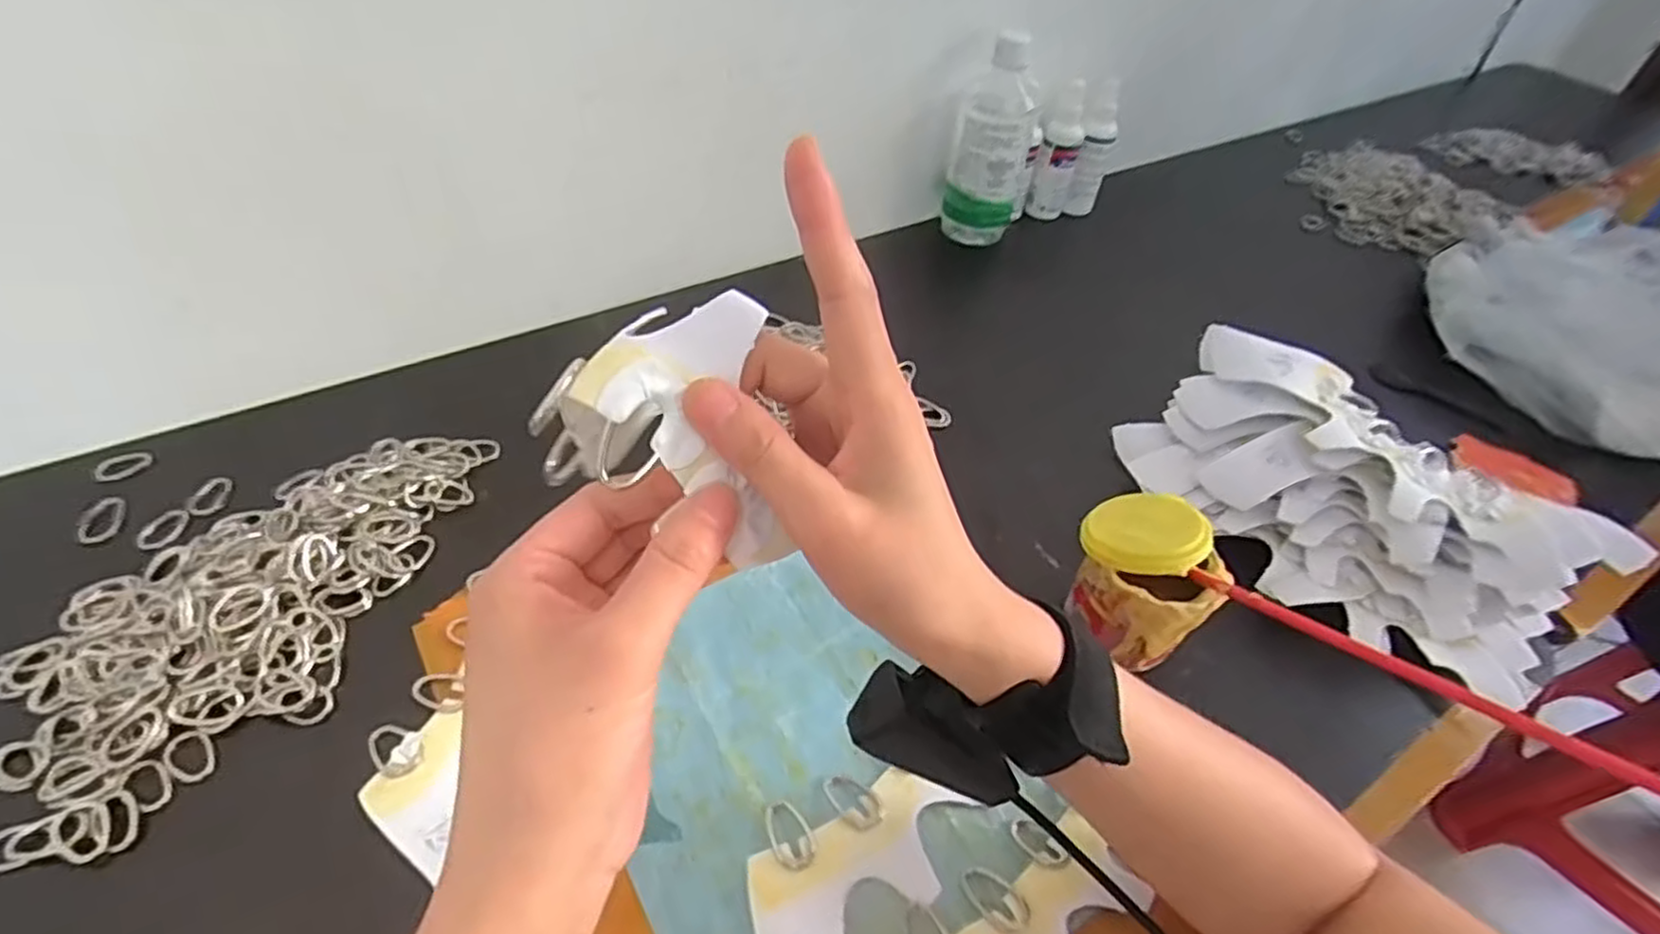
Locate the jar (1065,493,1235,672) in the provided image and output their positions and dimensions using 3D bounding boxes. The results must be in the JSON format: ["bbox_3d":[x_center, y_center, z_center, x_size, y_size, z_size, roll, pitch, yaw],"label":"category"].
[{"bbox_3d":[0.177,0.064,0.431,0.076,0.089,0.065,34,54,23],"label":"jar"}]

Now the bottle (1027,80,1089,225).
[{"bbox_3d":[0.231,-0.318,0.764,0.045,0.125,0.036,15,49,8],"label":"bottle"}]

